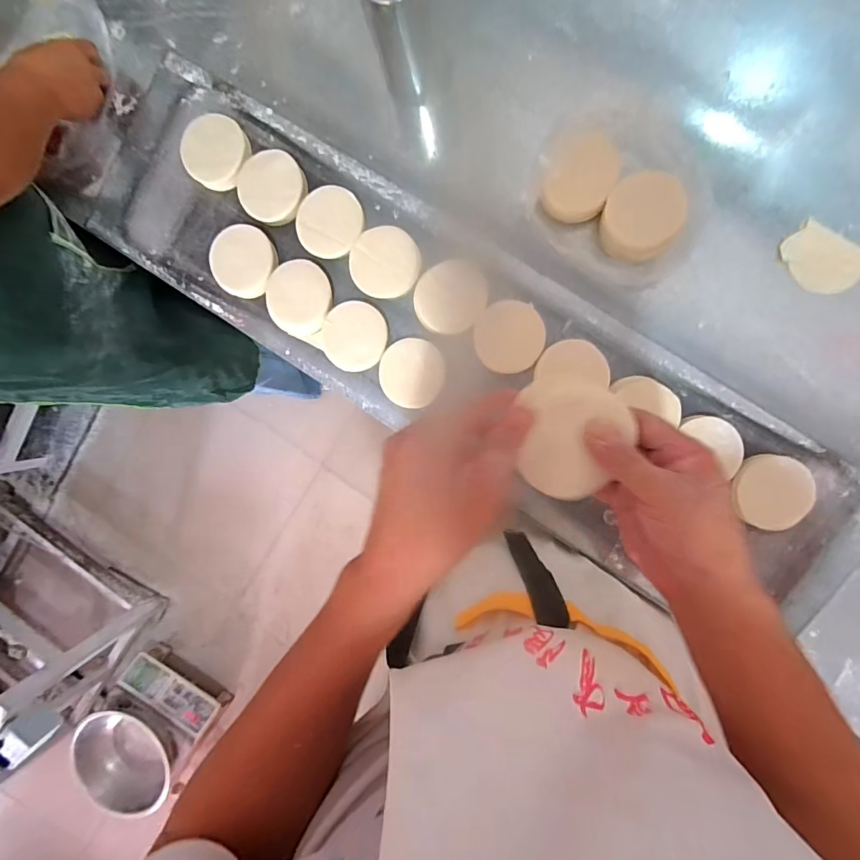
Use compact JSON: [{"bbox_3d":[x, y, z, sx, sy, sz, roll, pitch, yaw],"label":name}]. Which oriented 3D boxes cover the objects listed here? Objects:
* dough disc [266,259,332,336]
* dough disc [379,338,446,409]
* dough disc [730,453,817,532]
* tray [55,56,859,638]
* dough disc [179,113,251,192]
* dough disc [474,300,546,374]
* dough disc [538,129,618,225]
[{"bbox_3d":[-0.170,-0.172,0.583,0.084,0.013,0.093,3,96,7],"label":"dough disc"},{"bbox_3d":[-0.022,-0.071,0.575,0.079,0.015,0.084,1,96,7],"label":"dough disc"},{"bbox_3d":[0.418,0.074,0.550,0.083,0.020,0.093,-19,94,8],"label":"dough disc"},{"bbox_3d":[0.029,-0.109,0.587,1.152,0.051,0.275,31,99,3],"label":"tray"},{"bbox_3d":[-0.277,-0.359,0.587,0.087,0.024,0.085,1,96,7],"label":"dough disc"},{"bbox_3d":[0.099,-0.115,0.560,0.083,0.008,0.084,1,96,7],"label":"dough disc"},{"bbox_3d":[0.179,-0.306,0.541,0.080,0.022,0.103,16,98,5],"label":"dough disc"}]

